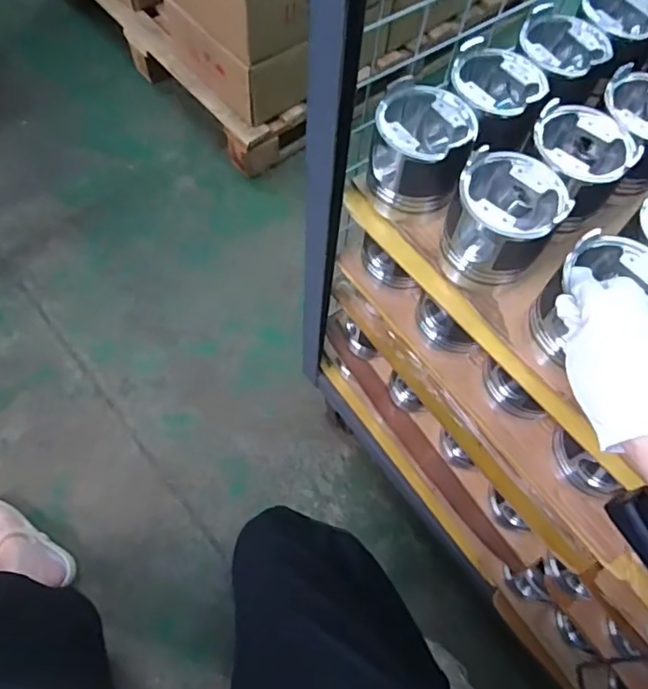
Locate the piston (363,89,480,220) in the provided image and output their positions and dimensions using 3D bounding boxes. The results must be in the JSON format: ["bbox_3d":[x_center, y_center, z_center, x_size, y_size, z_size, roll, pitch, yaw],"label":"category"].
[{"bbox_3d":[0.099,-0.196,0.580,0.094,0.106,0.088,1,64,-3],"label":"piston"}]

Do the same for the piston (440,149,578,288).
[{"bbox_3d":[0.172,-0.117,0.551,0.100,0.114,0.094,25,65,9],"label":"piston"}]

